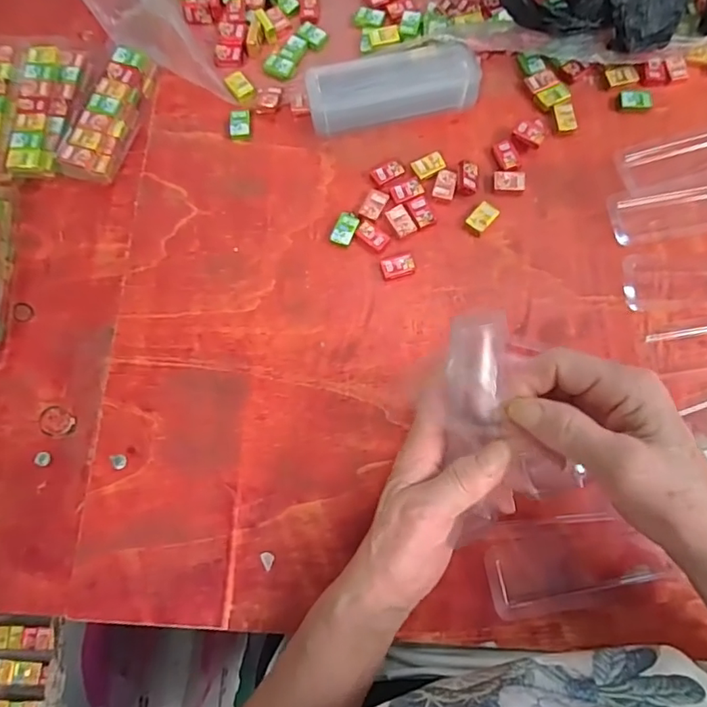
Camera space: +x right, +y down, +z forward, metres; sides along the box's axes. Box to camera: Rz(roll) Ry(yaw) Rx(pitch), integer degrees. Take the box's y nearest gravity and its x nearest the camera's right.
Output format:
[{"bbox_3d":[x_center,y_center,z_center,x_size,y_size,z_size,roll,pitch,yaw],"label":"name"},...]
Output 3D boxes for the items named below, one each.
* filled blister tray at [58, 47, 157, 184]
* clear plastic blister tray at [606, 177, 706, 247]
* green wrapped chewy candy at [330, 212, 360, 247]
[{"bbox_3d":[-0.210,-0.206,0.452,0.042,0.031,0.124,19,77,6],"label":"filled blister tray"},{"bbox_3d":[0.279,-0.121,0.426,0.144,0.006,0.045,-10,76,-1],"label":"clear plastic blister tray"},{"bbox_3d":[-0.007,-0.100,0.427,0.017,0.008,0.027,22,77,7],"label":"green wrapped chewy candy"}]

